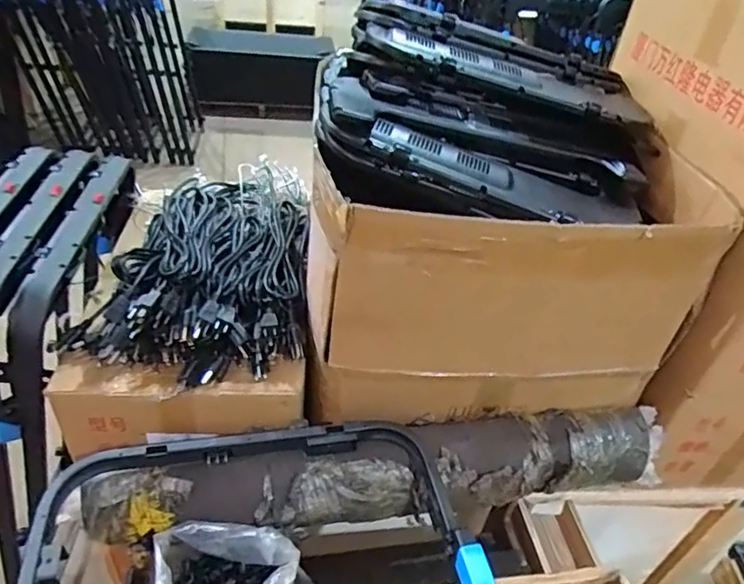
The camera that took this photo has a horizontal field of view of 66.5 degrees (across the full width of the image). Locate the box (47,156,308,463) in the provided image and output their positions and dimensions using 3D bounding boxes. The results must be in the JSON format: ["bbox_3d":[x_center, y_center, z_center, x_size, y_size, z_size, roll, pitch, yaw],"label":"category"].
[{"bbox_3d":[-0.292,-0.029,0.969,0.362,0.180,0.542,-2,39,-10],"label":"box"}]

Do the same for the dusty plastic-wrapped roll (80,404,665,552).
[{"bbox_3d":[0.038,0.251,0.811,0.835,0.110,0.133,-5,40,-14],"label":"dusty plastic-wrapped roll"}]

